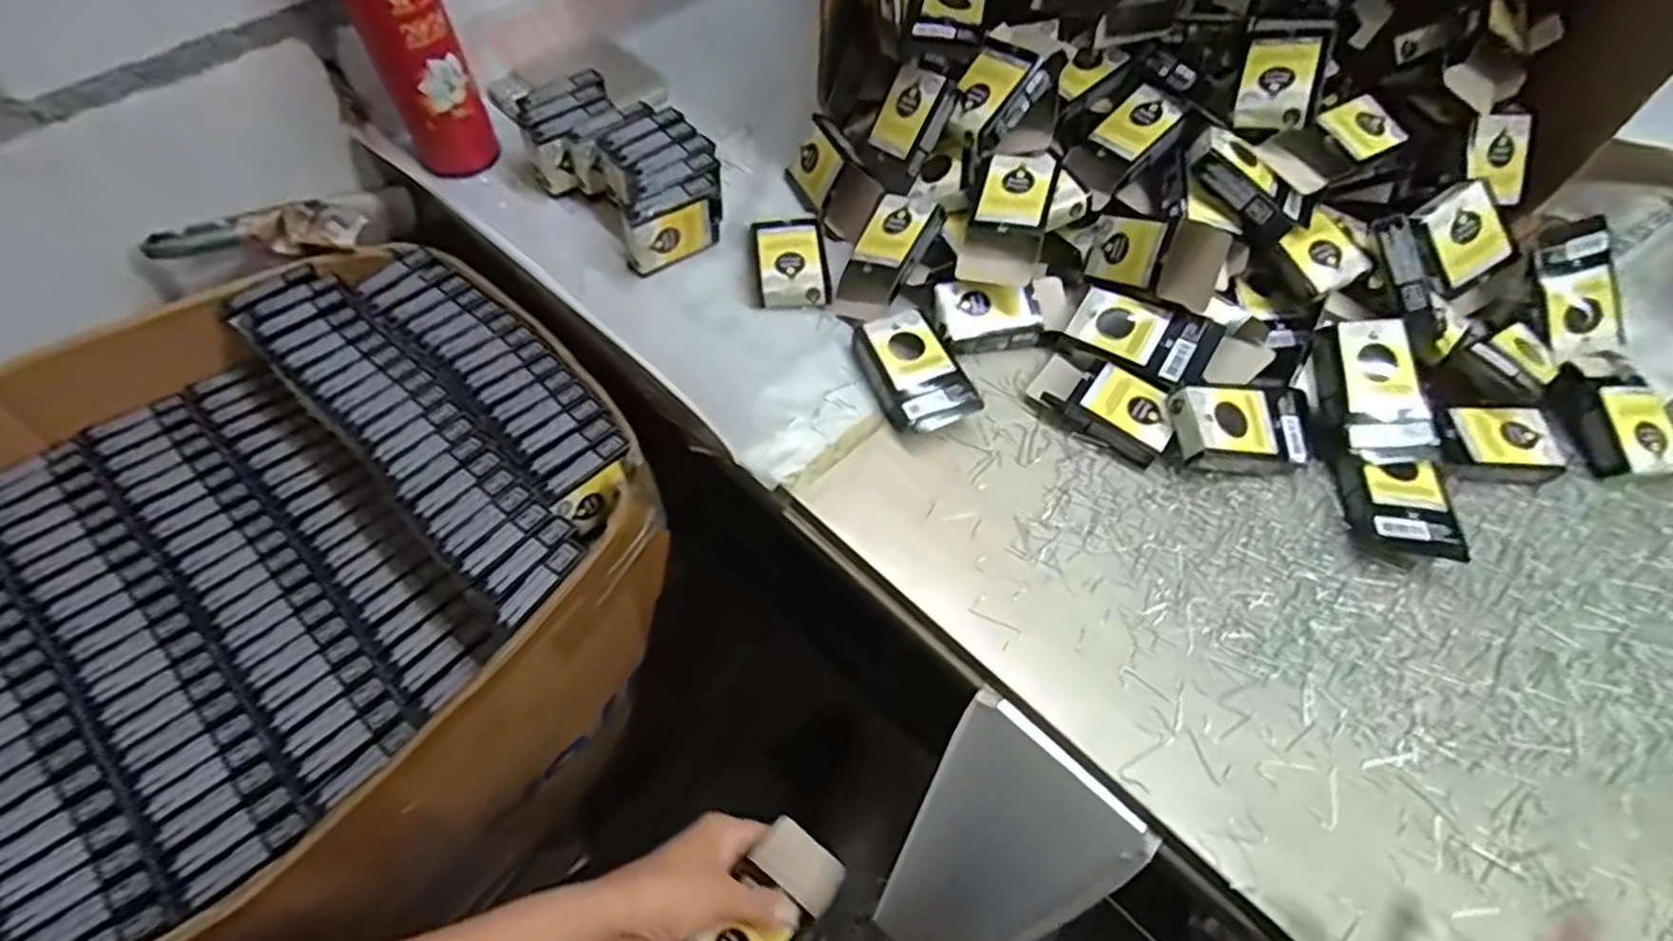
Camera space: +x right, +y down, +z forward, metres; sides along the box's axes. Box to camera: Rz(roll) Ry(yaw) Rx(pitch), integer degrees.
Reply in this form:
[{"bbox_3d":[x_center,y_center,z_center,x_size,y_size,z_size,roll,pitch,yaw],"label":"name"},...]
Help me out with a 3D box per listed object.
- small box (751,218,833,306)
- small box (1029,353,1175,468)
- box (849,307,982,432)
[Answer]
[{"bbox_3d":[-0.036,-0.159,0.585,0.054,0.026,0.077,-4,59,-6],"label":"small box"},{"bbox_3d":[0.185,-0.046,0.528,0.096,0.027,0.052,33,63,17],"label":"small box"},{"bbox_3d":[0.056,-0.069,0.536,0.059,0.026,0.094,-17,61,-13],"label":"box"}]

